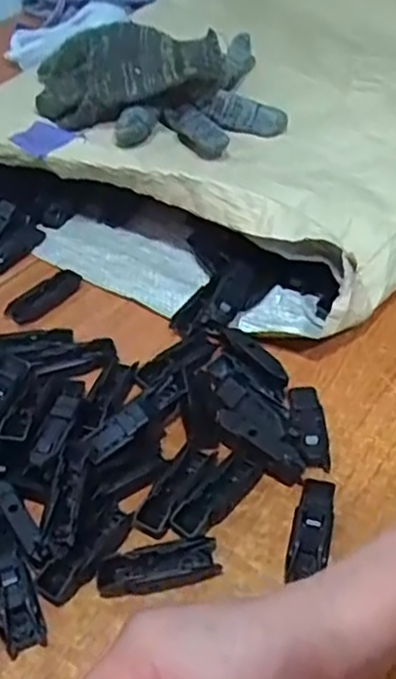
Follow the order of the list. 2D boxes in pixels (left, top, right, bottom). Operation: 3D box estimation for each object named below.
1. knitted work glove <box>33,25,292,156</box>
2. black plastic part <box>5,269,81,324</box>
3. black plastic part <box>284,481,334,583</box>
[{"bbox_3d":[-0.038,-0.237,0.657,0.220,0.084,0.126,-6,43,-5],"label":"knitted work glove"},{"bbox_3d":[-0.126,-0.037,0.570,0.067,0.009,0.024,-34,52,-29],"label":"black plastic part"},{"bbox_3d":[0.066,0.110,0.406,0.022,0.015,0.062,9,44,12],"label":"black plastic part"}]

